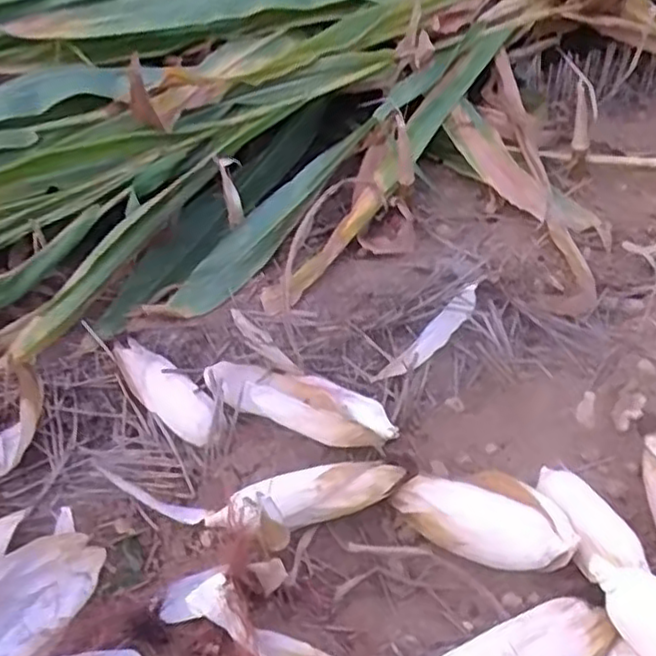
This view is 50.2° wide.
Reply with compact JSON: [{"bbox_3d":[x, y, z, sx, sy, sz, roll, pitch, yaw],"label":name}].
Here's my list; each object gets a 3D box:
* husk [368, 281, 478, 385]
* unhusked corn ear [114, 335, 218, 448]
[{"bbox_3d":[0.152,0.017,1.043,0.209,0.030,0.041,-42,49,-16],"label":"husk"},{"bbox_3d":[-0.224,0.077,0.942,0.213,0.044,0.059,38,54,25],"label":"unhusked corn ear"}]

